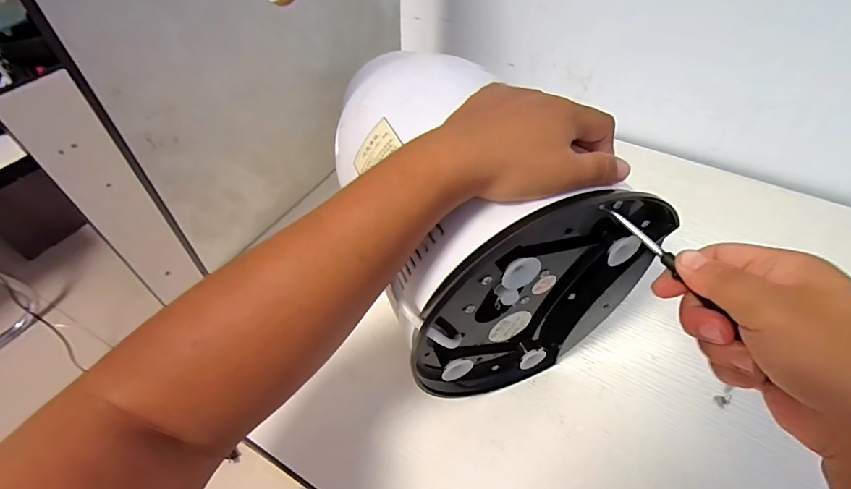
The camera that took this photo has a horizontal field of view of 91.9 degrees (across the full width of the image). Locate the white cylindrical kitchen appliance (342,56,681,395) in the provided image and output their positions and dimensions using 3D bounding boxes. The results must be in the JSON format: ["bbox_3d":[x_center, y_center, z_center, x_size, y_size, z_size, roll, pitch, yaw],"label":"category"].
[{"bbox_3d":[0.046,-0.021,0.369,0.189,0.201,0.235,-16,52,-9],"label":"white cylindrical kitchen appliance"}]

